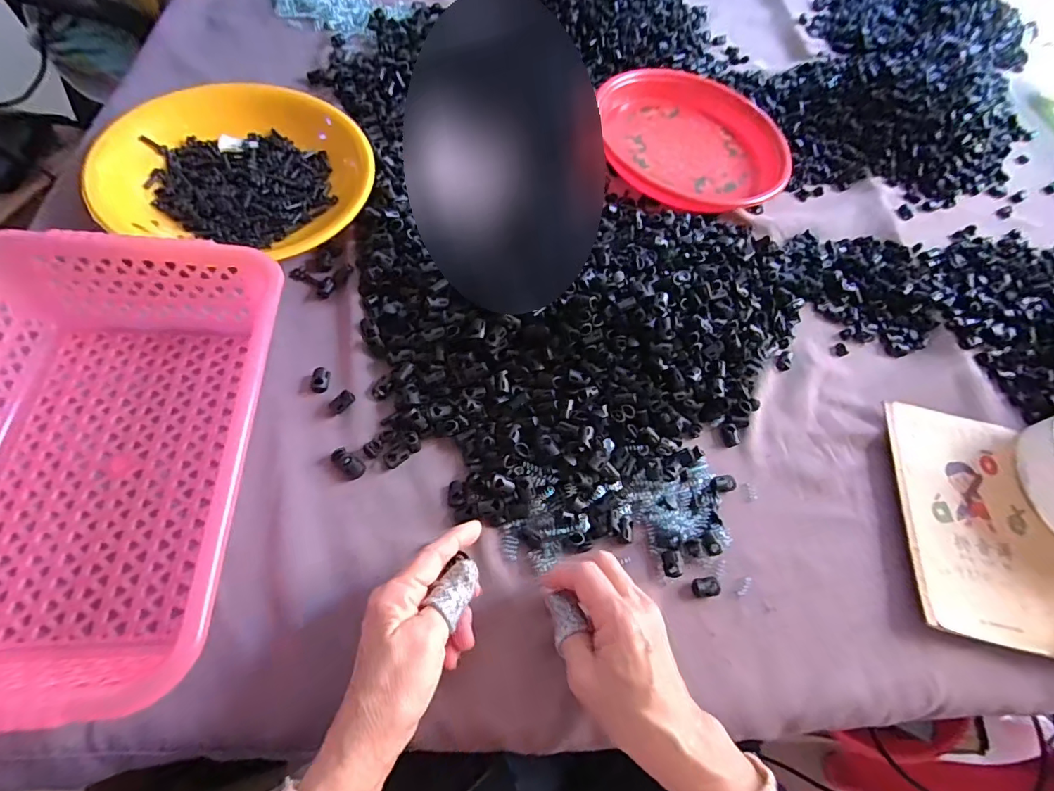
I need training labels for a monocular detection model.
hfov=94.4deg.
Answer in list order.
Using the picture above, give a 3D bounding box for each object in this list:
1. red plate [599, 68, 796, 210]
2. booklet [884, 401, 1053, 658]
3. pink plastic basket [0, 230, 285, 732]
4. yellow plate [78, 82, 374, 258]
[{"bbox_3d":[0.205,-0.342,0.624,0.225,0.031,0.249,-9,66,-13],"label":"red plate"},{"bbox_3d":[0.408,0.111,0.440,0.139,0.014,0.207,12,62,-4],"label":"booklet"},{"bbox_3d":[-0.293,0.037,0.327,0.212,0.093,0.305,1,62,-10],"label":"pink plastic basket"},{"bbox_3d":[-0.278,-0.240,0.482,0.231,0.047,0.224,4,63,-8],"label":"yellow plate"}]

